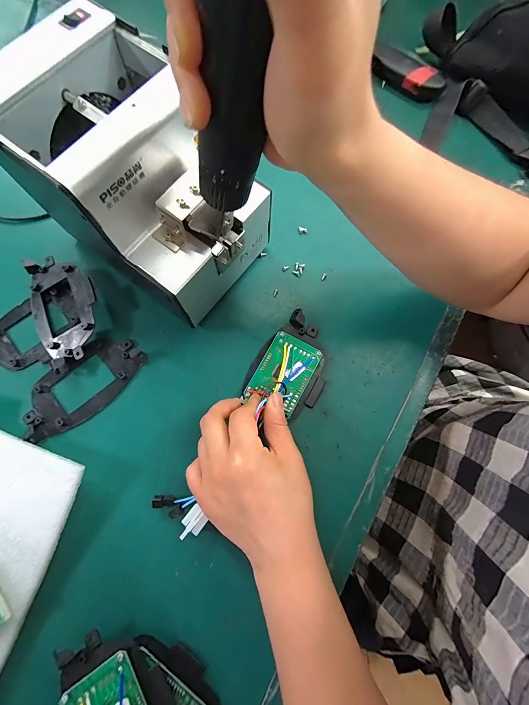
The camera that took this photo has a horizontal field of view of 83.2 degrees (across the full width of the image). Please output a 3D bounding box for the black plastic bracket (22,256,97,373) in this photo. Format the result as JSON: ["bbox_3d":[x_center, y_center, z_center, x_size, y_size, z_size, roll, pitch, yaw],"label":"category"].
[{"bbox_3d":[-0.201,-0.046,0.299,0.068,0.018,0.114,-31,78,-9],"label":"black plastic bracket"}]

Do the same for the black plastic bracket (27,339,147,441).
[{"bbox_3d":[-0.174,0.028,0.282,0.119,0.014,0.060,-38,79,-10],"label":"black plastic bracket"}]

